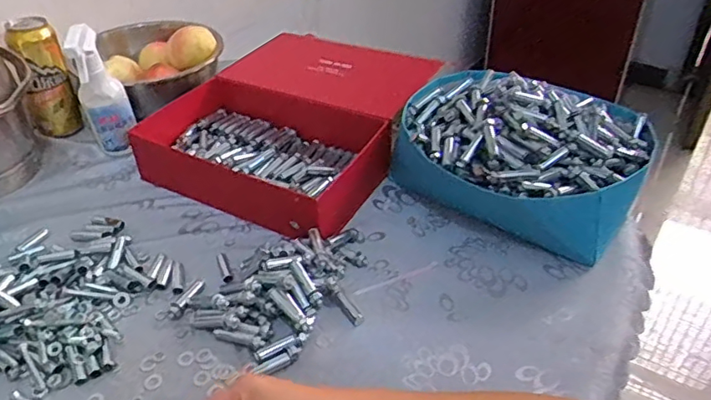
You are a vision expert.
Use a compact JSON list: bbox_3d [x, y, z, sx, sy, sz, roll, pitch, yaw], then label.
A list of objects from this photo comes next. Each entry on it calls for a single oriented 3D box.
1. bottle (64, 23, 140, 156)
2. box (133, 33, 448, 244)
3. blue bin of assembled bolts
[{"bbox_3d":[-0.336,-0.137,0.749,0.059,0.183,0.060,-18,41,-20],"label":"bottle"},{"bbox_3d":[-0.094,-0.118,0.804,0.346,0.093,0.357,17,41,23],"label":"box"},{"bbox_3d":[0.204,-0.066,0.696,0.284,0.131,0.239,23,44,28],"label":"blue bin of assembled bolts"}]

